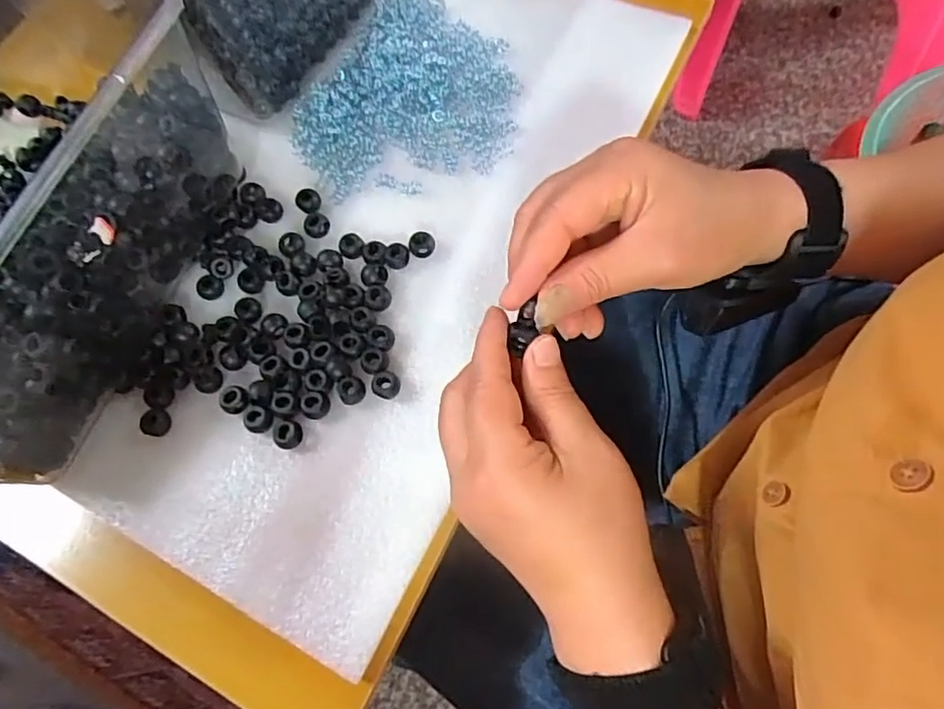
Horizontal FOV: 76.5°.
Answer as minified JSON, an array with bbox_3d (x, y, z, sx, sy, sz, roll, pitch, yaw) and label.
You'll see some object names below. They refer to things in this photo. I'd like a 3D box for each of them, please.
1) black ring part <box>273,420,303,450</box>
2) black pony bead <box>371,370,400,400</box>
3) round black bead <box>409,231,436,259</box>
[{"bbox_3d":[-0.114,0.049,0.369,0.020,0.009,0.017,40,78,19],"label":"black ring part"},{"bbox_3d":[-0.054,0.019,0.378,0.017,0.006,0.017,-2,68,6],"label":"black pony bead"},{"bbox_3d":[-0.035,-0.076,0.418,0.018,0.010,0.016,-8,68,3],"label":"round black bead"}]

